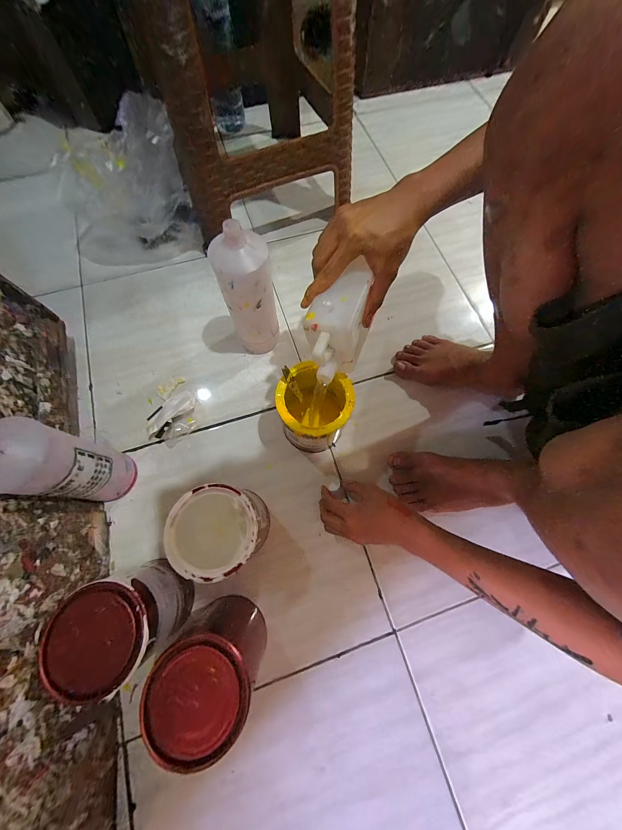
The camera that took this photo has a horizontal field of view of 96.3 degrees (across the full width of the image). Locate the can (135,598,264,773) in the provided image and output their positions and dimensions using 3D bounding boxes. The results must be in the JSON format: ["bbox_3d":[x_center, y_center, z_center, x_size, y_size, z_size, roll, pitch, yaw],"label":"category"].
[{"bbox_3d":[-0.119,0.308,0.348,0.096,0.149,0.101,0,72,-1],"label":"can"}]

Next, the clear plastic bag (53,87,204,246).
[{"bbox_3d":[-0.356,-0.429,0.545,0.231,0.233,0.065,-15,73,-6],"label":"clear plastic bag"}]

